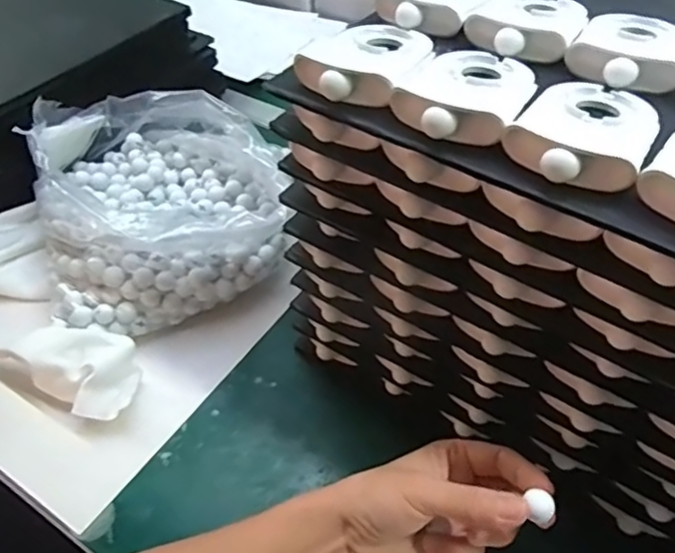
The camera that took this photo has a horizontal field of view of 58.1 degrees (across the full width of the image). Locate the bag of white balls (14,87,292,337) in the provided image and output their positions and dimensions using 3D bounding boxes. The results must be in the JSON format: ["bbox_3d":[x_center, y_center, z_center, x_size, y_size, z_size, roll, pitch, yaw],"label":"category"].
[{"bbox_3d":[-0.172,-0.078,0.546,0.196,0.093,0.232,-22,51,-18],"label":"bag of white balls"}]

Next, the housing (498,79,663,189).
[{"bbox_3d":[0.117,-0.071,0.280,0.056,0.015,0.085,28,54,24],"label":"housing"}]

